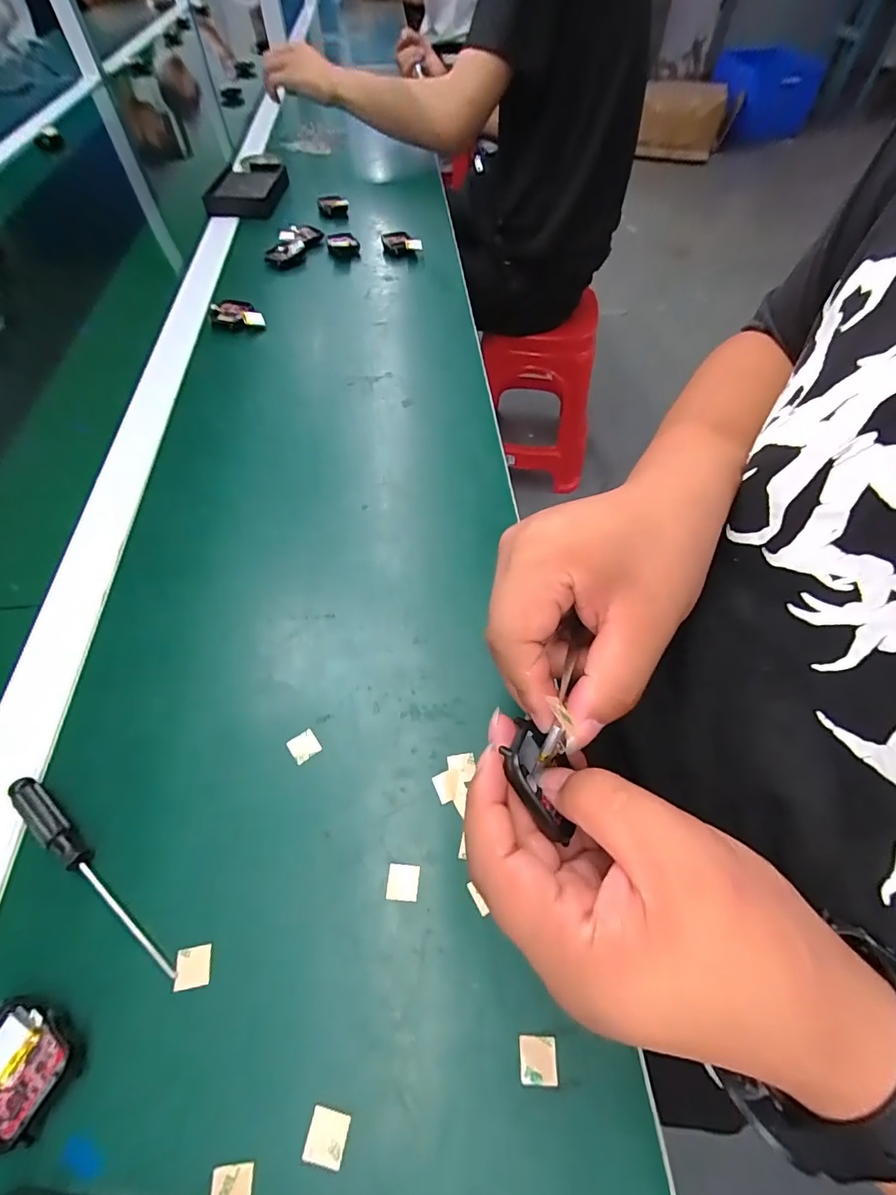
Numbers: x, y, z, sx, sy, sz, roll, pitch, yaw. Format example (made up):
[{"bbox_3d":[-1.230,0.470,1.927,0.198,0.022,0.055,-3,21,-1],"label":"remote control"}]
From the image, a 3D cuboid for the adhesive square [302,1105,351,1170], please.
[{"bbox_3d":[-0.049,0.216,0.192,0.015,0.004,0.016,11,57,6],"label":"adhesive square"}]

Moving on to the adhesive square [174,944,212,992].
[{"bbox_3d":[-0.118,0.171,0.222,0.015,0.004,0.016,-8,57,-6],"label":"adhesive square"}]

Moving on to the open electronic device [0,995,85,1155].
[{"bbox_3d":[-0.179,0.195,0.198,0.046,0.007,0.038,23,59,13],"label":"open electronic device"}]

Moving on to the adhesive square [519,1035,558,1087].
[{"bbox_3d":[0.039,0.197,0.204,0.016,0.004,0.016,1,57,-1],"label":"adhesive square"}]

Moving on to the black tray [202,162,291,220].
[{"bbox_3d":[-0.297,-0.614,0.715,0.100,0.024,0.146,1,57,-1],"label":"black tray"}]

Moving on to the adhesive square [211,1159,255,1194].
[{"bbox_3d":[-0.083,0.227,0.183,0.015,0.004,0.015,-4,57,-4],"label":"adhesive square"}]

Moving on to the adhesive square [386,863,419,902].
[{"bbox_3d":[-0.023,0.142,0.240,0.015,0.004,0.016,4,57,1],"label":"adhesive square"}]

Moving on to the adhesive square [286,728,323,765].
[{"bbox_3d":[-0.083,0.085,0.278,0.016,0.004,0.016,-33,63,-21],"label":"adhesive square"}]

